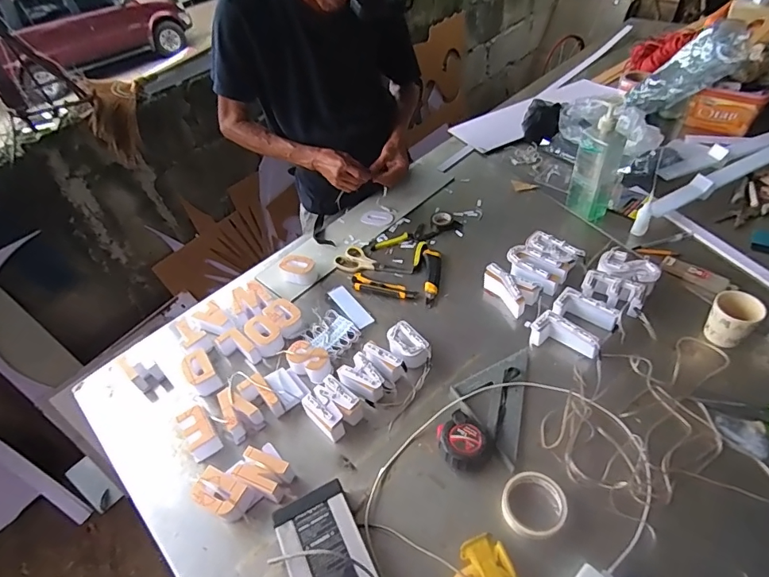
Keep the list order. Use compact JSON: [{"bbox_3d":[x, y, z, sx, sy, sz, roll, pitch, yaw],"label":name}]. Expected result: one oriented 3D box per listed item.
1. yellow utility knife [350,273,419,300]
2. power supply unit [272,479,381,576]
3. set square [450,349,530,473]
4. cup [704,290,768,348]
[{"bbox_3d":[-0.005,0.001,1.036,0.153,0.012,0.046,17,52,22],"label":"yellow utility knife"},{"bbox_3d":[-0.083,0.381,0.655,0.119,0.043,0.189,-24,49,-14],"label":"power supply unit"},{"bbox_3d":[0.185,0.195,0.825,0.122,0.013,0.221,11,47,13],"label":"set square"},{"bbox_3d":[0.620,0.060,0.834,0.068,0.094,0.071,-4,47,5],"label":"cup"}]

